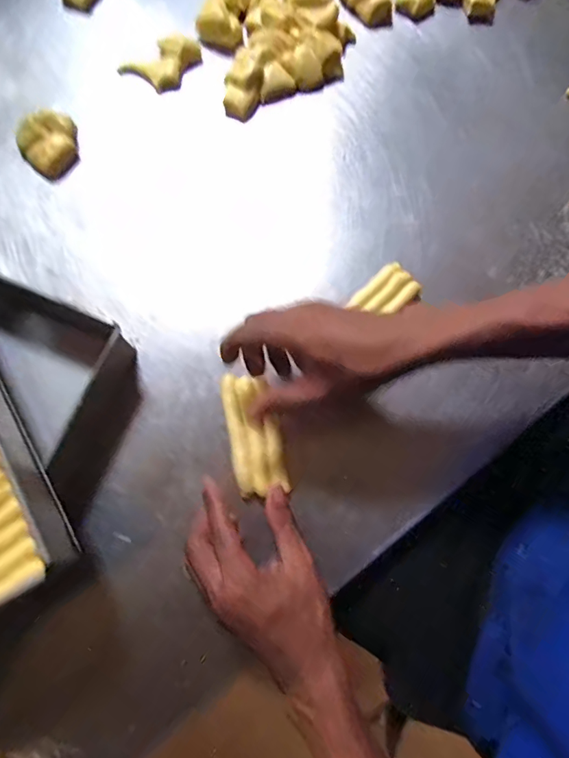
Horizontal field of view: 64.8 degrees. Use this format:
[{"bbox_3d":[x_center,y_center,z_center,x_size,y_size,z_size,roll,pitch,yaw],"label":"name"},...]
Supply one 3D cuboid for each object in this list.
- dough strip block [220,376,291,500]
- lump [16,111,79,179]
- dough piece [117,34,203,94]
[{"bbox_3d":[-0.029,0.047,0.407,0.048,0.012,0.111,-17,76,-4],"label":"dough strip block"},{"bbox_3d":[-0.256,-0.260,0.494,0.064,0.035,0.054,-34,77,-8],"label":"lump"},{"bbox_3d":[-0.145,-0.382,0.531,0.074,0.019,0.076,32,77,9],"label":"dough piece"}]

